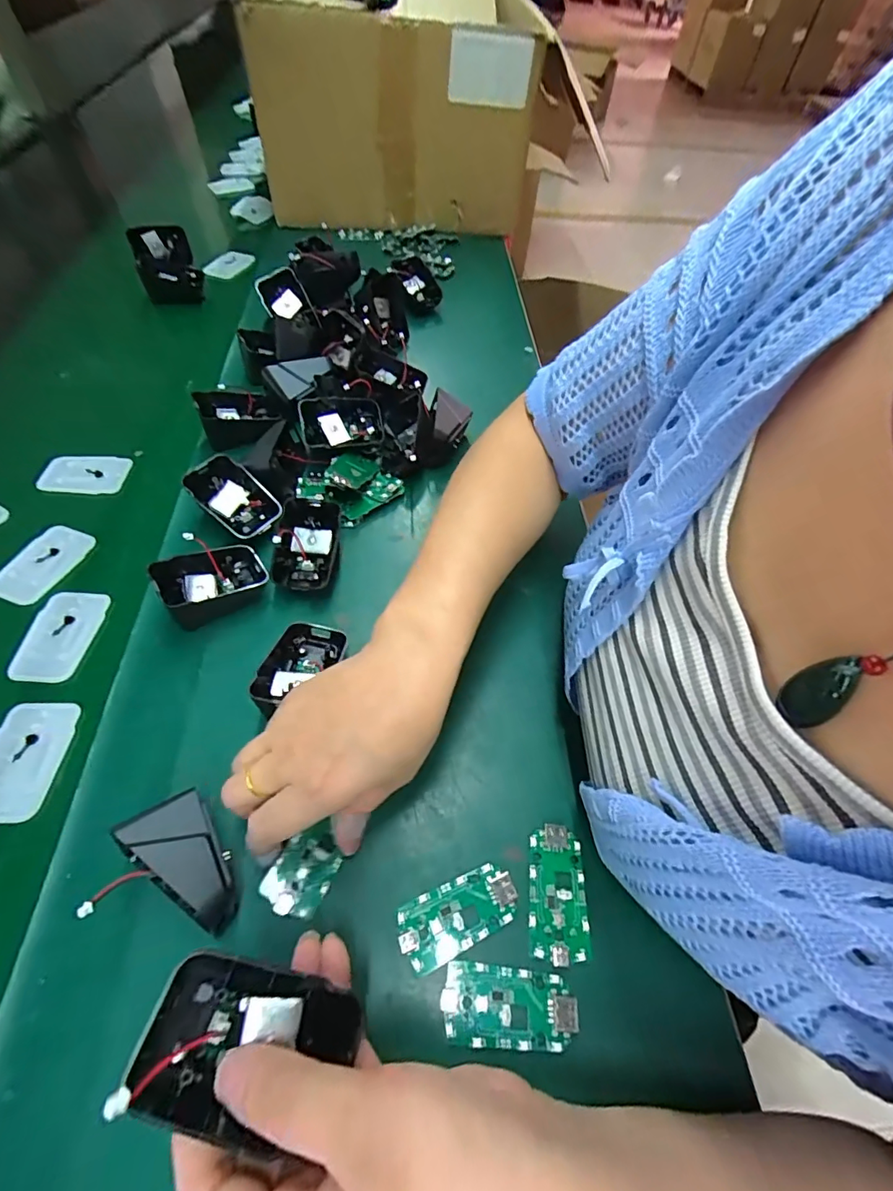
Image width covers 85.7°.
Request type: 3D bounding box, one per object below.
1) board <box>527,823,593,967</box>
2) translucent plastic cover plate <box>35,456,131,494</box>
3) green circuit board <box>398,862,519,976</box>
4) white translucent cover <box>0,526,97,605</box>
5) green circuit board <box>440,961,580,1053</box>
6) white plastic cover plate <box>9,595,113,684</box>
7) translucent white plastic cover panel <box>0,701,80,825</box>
[{"bbox_3d":[0.060,0.158,0.260,0.032,0.004,0.063,4,56,-2],"label":"board"},{"bbox_3d":[-0.314,-0.106,0.419,0.066,0.010,0.041,-1,56,-5],"label":"translucent plastic cover plate"},{"bbox_3d":[0.006,0.166,0.253,0.062,0.004,0.031,-19,59,-16],"label":"green circuit board"},{"bbox_3d":[-0.307,-0.025,0.365,0.042,0.008,0.070,17,57,8],"label":"white translucent cover"},{"bbox_3d":[0.030,0.198,0.232,0.063,0.004,0.030,5,56,-1],"label":"green circuit board"},{"bbox_3d":[-0.268,0.028,0.335,0.039,0.009,0.070,3,56,-2],"label":"white plastic cover plate"},{"bbox_3d":[-0.253,0.098,0.289,0.042,0.004,0.070,0,56,-4],"label":"translucent white plastic cover panel"}]

